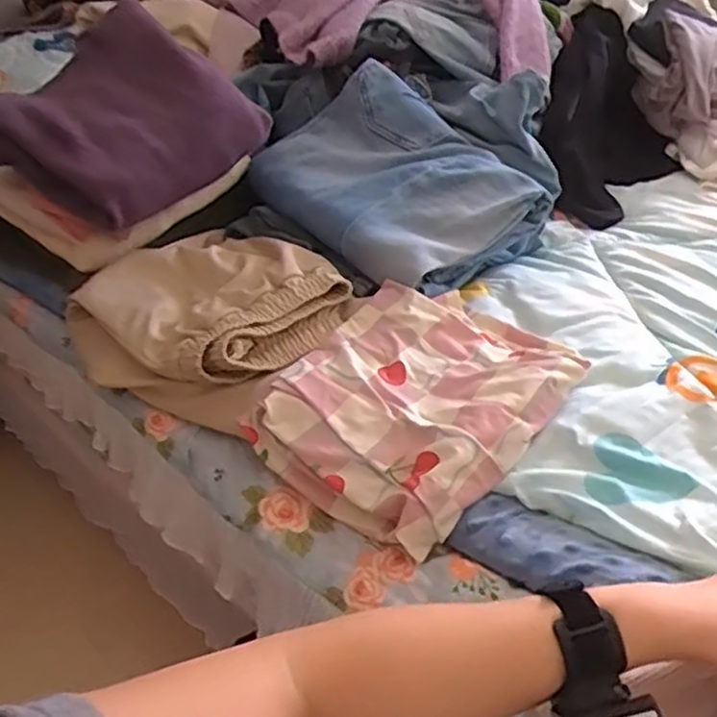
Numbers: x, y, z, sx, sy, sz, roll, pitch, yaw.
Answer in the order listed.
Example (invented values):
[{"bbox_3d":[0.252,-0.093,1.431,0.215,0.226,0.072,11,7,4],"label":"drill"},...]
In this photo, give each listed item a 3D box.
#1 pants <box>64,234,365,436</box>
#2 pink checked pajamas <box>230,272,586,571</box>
[{"bbox_3d":[-0.156,-0.042,0.770,0.256,0.096,0.222,29,48,33],"label":"pants"},{"bbox_3d":[0.058,0.030,0.666,0.272,0.066,0.219,-33,48,-32],"label":"pink checked pajamas"}]

